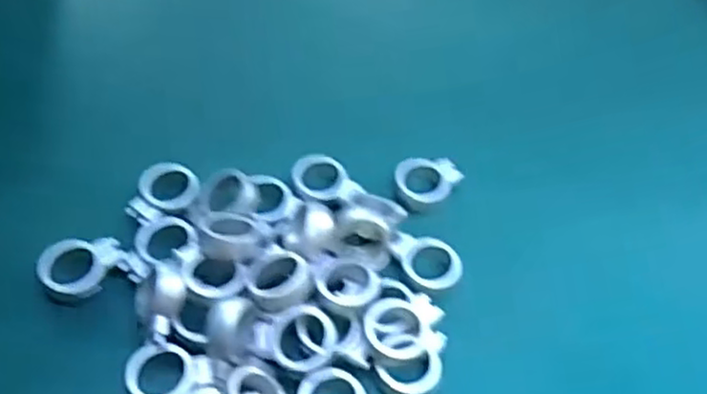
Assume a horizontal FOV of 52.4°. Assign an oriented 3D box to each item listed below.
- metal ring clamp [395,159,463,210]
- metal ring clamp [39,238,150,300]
[{"bbox_3d":[0.037,-0.007,0.351,0.033,0.010,0.026,1,53,-5],"label":"metal ring clamp"},{"bbox_3d":[-0.110,0.028,0.303,0.042,0.007,0.027,-10,55,-13],"label":"metal ring clamp"}]

